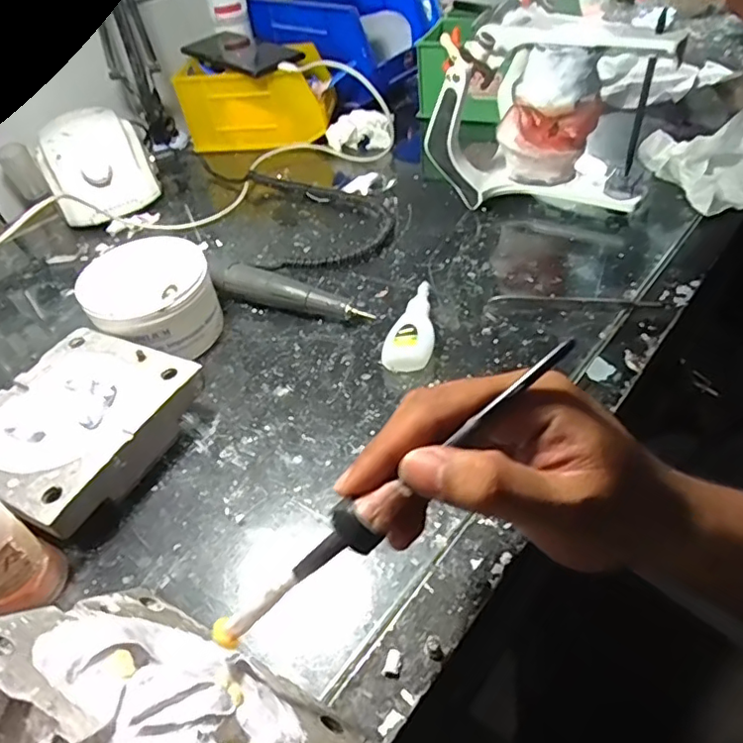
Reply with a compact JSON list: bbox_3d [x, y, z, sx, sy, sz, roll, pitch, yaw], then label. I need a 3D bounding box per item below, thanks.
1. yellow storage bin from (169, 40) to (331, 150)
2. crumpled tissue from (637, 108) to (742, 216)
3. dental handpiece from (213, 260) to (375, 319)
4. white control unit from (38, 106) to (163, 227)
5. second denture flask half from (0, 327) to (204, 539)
[{"bbox_3d":[-0.136,-0.329,0.688,0.170,0.084,0.085,3,46,9],"label":"yellow storage bin"},{"bbox_3d":[0.302,-0.186,0.512,0.114,0.058,0.085,16,50,20],"label":"crumpled tissue"},{"bbox_3d":[-0.067,-0.060,0.459,0.137,0.029,0.021,17,50,21],"label":"dental handpiece"},{"bbox_3d":[-0.288,-0.215,0.601,0.103,0.076,0.121,-23,48,-16],"label":"white control unit"},{"bbox_3d":[-0.185,0.038,0.364,0.114,0.043,0.125,17,50,21],"label":"second denture flask half"}]

